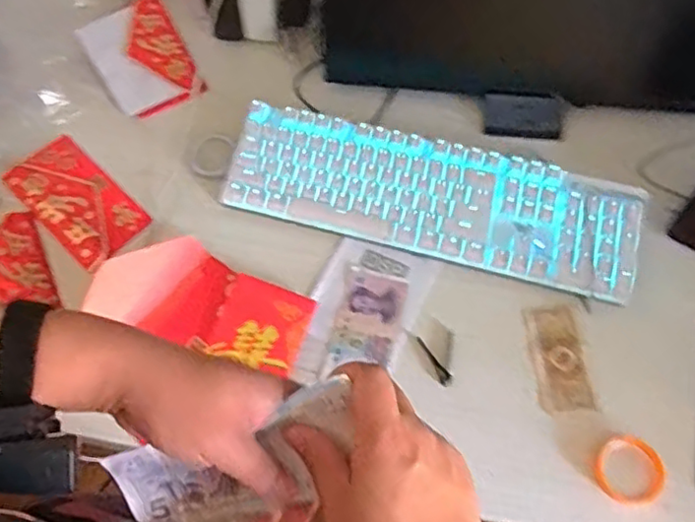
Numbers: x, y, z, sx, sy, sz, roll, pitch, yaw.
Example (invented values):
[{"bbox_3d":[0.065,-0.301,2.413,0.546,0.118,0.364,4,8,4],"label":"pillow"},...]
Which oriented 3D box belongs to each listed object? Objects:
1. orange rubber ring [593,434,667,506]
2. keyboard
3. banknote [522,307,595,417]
[{"bbox_3d":[0.250,0.185,0.558,0.056,0.014,0.057,-1,65,2],"label":"orange rubber ring"},{"bbox_3d":[0.086,-0.067,0.663,0.421,0.038,0.122,15,66,9],"label":"keyboard"},{"bbox_3d":[0.202,0.094,0.606,0.046,0.004,0.100,-8,69,5],"label":"banknote"}]

